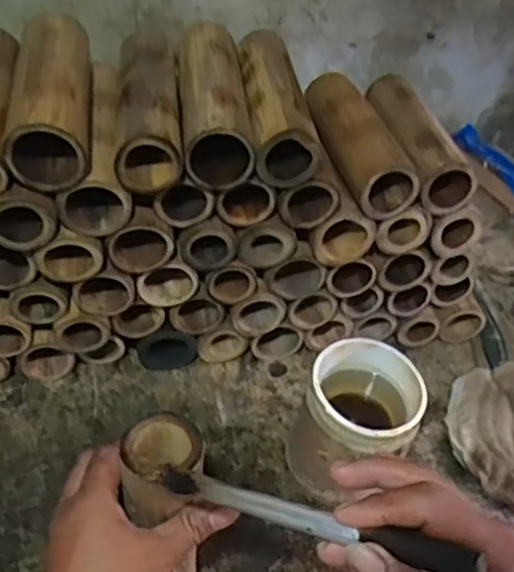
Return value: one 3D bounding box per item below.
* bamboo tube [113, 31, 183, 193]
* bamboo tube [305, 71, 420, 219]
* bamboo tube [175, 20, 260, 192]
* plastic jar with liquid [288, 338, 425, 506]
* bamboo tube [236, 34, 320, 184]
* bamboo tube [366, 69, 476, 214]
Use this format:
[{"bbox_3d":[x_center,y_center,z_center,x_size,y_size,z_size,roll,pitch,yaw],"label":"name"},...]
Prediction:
[{"bbox_3d":[-0.091,-0.149,0.560,0.054,0.051,0.177,-1,45,-9],"label":"bamboo tube"},{"bbox_3d":[0.093,-0.141,0.633,0.057,0.052,0.182,-5,46,-13],"label":"bamboo tube"},{"bbox_3d":[-0.037,-0.157,0.570,0.057,0.057,0.164,-1,45,-9],"label":"bamboo tube"},{"bbox_3d":[0.087,0.117,0.587,0.093,0.101,0.094,4,44,-4],"label":"plastic jar with liquid"},{"bbox_3d":[0.015,-0.161,0.588,0.050,0.051,0.178,-1,45,-8],"label":"bamboo tube"},{"bbox_3d":[0.152,-0.145,0.652,0.054,0.051,0.178,-5,46,-13],"label":"bamboo tube"}]

